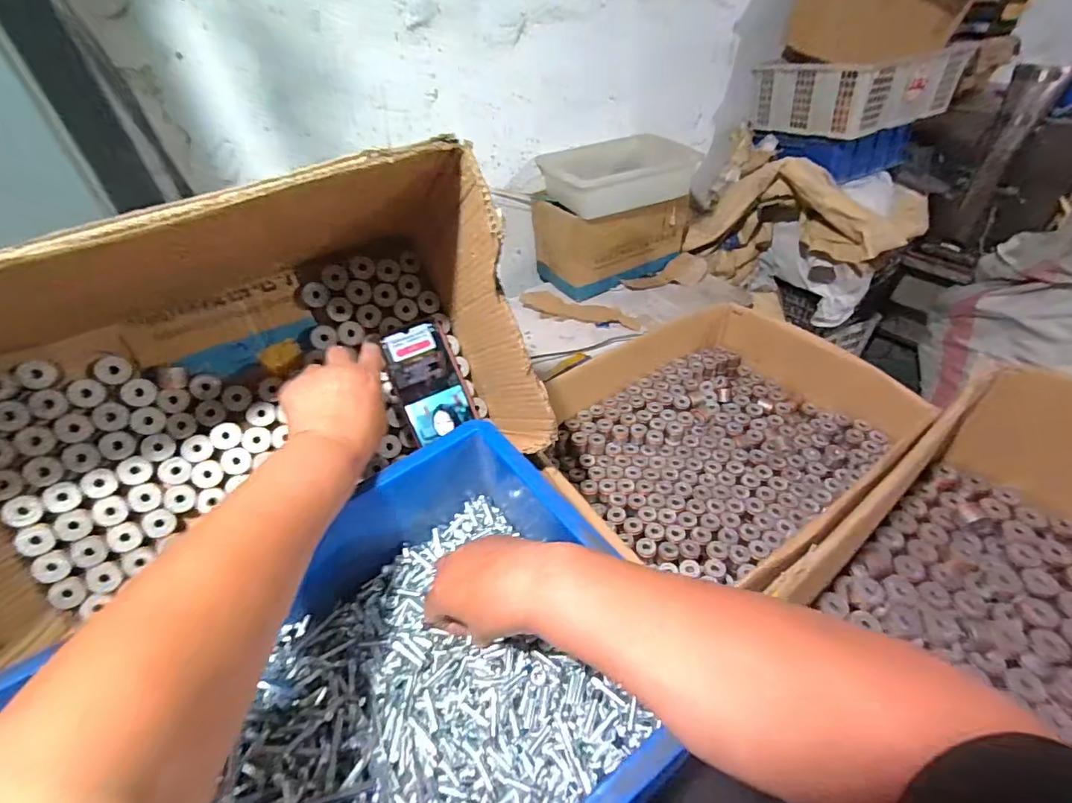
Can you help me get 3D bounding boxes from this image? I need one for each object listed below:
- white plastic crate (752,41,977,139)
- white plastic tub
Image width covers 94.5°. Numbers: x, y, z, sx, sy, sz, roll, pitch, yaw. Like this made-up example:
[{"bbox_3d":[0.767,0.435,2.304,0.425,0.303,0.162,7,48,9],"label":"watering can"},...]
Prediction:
[{"bbox_3d":[0.935,-0.920,1.437,0.522,0.164,0.314,-25,46,-20],"label":"white plastic crate"},{"bbox_3d":[0.191,-0.560,1.217,0.328,0.092,0.236,-13,43,-8],"label":"white plastic tub"}]

